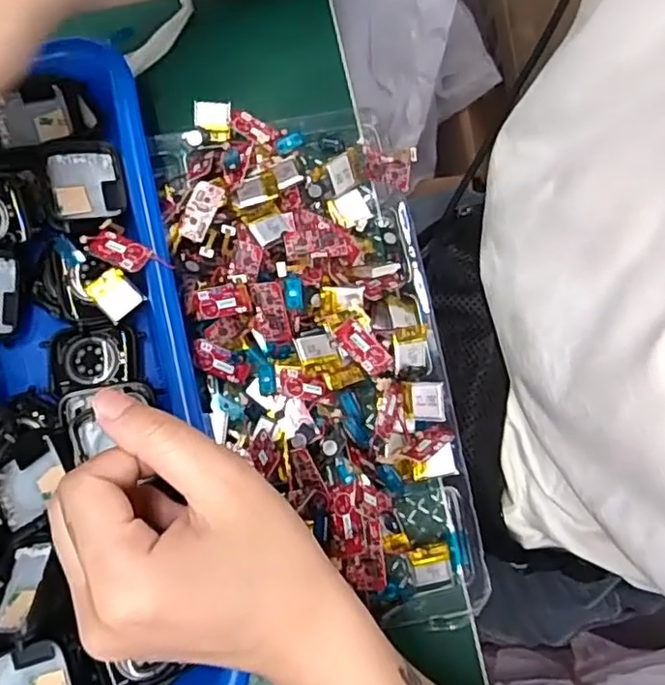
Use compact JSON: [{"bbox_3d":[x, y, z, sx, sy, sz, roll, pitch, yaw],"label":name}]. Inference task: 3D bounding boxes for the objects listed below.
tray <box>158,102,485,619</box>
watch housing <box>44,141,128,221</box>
[{"bbox_3d":[-0.003,0.001,0.304,0.120,0.040,0.264,-15,77,-4],"label":"tray"},{"bbox_3d":[-0.122,-0.078,0.308,0.035,0.011,0.040,-13,76,-4],"label":"watch housing"}]

